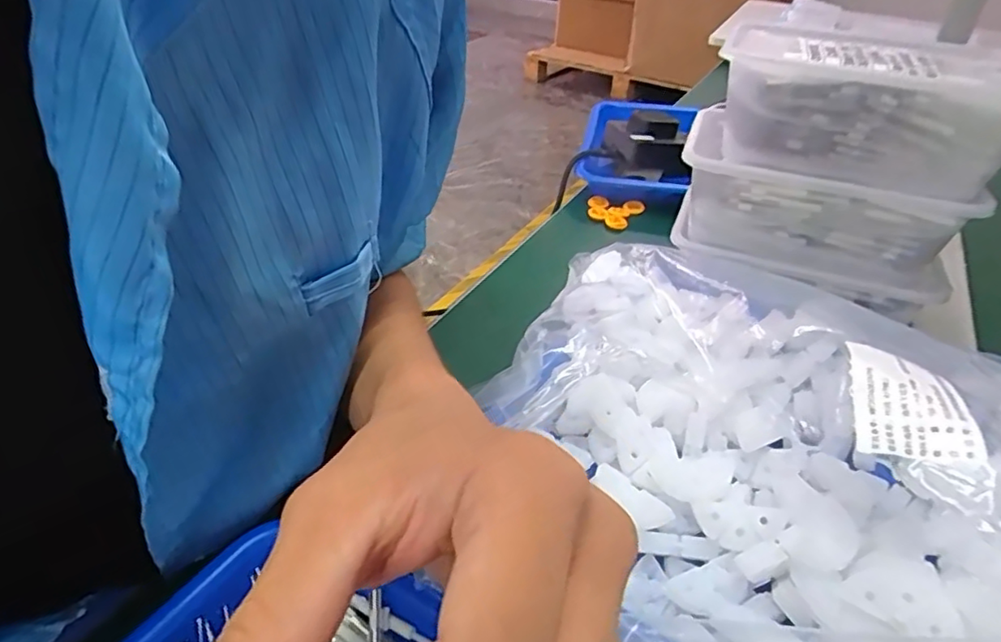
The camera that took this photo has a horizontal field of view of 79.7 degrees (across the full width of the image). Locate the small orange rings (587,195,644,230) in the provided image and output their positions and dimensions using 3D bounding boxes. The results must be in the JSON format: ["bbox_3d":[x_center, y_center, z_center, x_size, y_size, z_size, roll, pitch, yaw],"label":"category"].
[{"bbox_3d":[0.108,-0.103,0.567,0.051,0.010,0.045,7,38,5],"label":"small orange rings"}]

